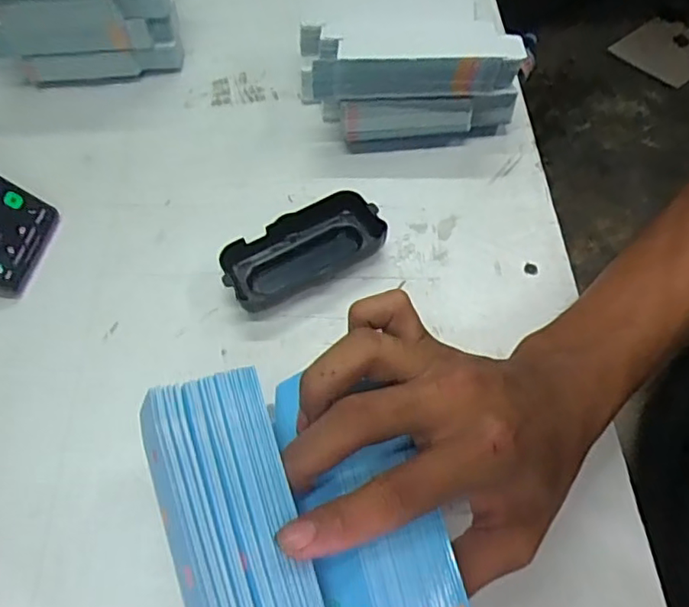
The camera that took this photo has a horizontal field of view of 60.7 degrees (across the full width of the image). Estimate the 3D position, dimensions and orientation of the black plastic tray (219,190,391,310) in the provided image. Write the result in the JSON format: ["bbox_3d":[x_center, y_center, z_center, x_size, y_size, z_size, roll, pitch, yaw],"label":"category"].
[{"bbox_3d":[-0.029,-0.037,0.402,0.107,0.025,0.051,-25,60,-13],"label":"black plastic tray"}]

